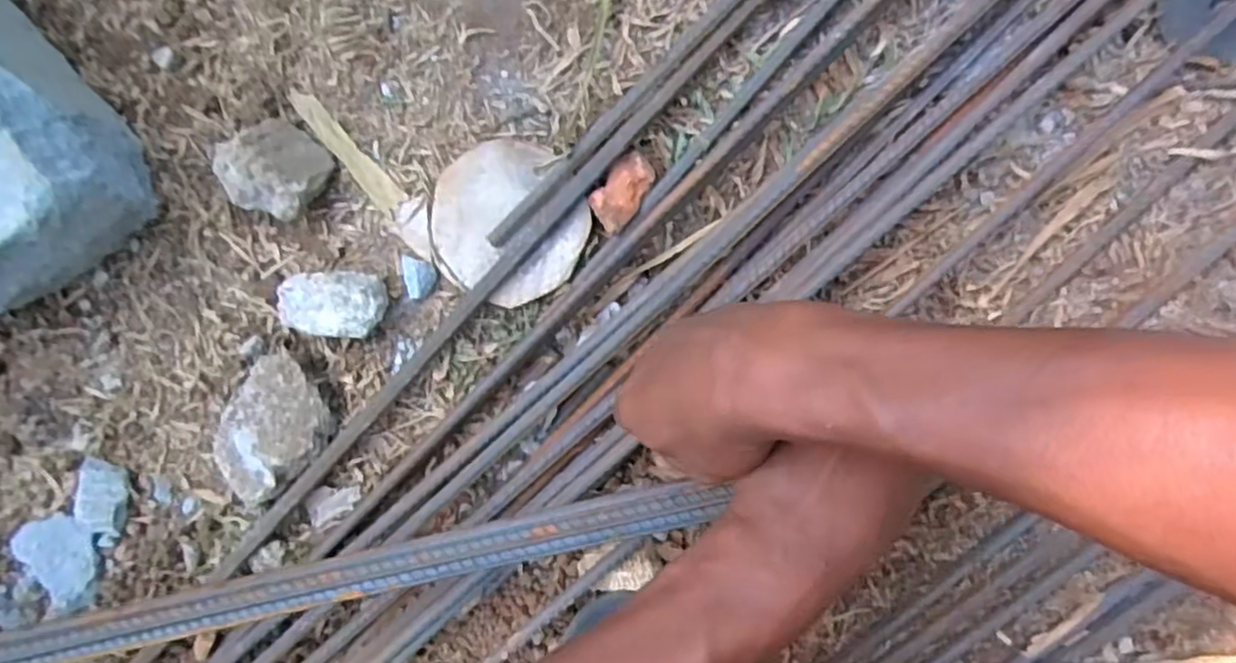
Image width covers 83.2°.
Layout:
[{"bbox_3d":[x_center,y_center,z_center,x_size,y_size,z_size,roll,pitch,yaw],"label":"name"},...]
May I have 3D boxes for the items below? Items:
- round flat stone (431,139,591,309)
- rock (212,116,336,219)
[{"bbox_3d":[-0.077,-0.077,0.480,0.101,0.012,0.111,0,89,10],"label":"round flat stone"},{"bbox_3d":[-0.244,-0.116,0.491,0.066,0.045,0.065,0,89,10],"label":"rock"}]

